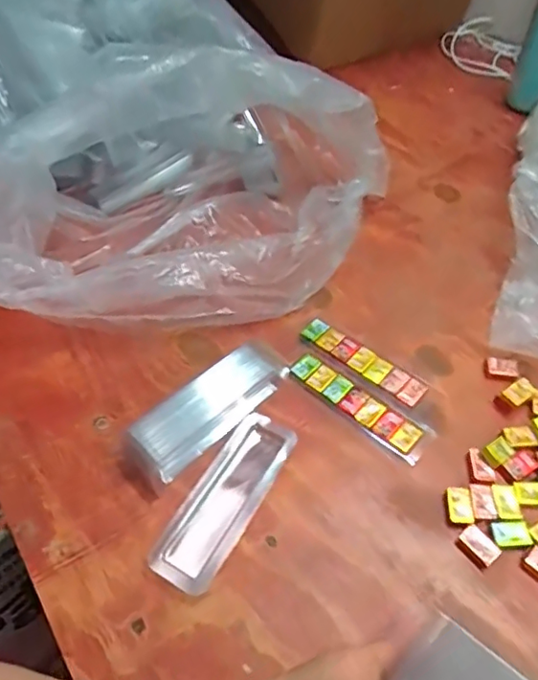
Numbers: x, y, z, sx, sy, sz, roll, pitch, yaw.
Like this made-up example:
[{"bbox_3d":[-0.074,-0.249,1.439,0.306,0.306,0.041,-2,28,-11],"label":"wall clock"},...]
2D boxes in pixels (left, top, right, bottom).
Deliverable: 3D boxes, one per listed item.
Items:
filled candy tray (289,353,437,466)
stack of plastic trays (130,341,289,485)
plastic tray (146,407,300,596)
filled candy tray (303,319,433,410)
[{"bbox_3d":[0.075,0.051,0.458,0.125,0.008,0.034,35,60,26],"label":"filled candy tray"},{"bbox_3d":[-0.042,0.050,0.433,0.134,0.046,0.033,-38,59,-25],"label":"stack of plastic trays"},{"bbox_3d":[-0.028,0.112,0.407,0.046,0.016,0.141,23,56,20],"label":"plastic tray"},{"bbox_3d":[0.083,0.018,0.488,0.118,0.010,0.030,33,59,25],"label":"filled candy tray"}]

